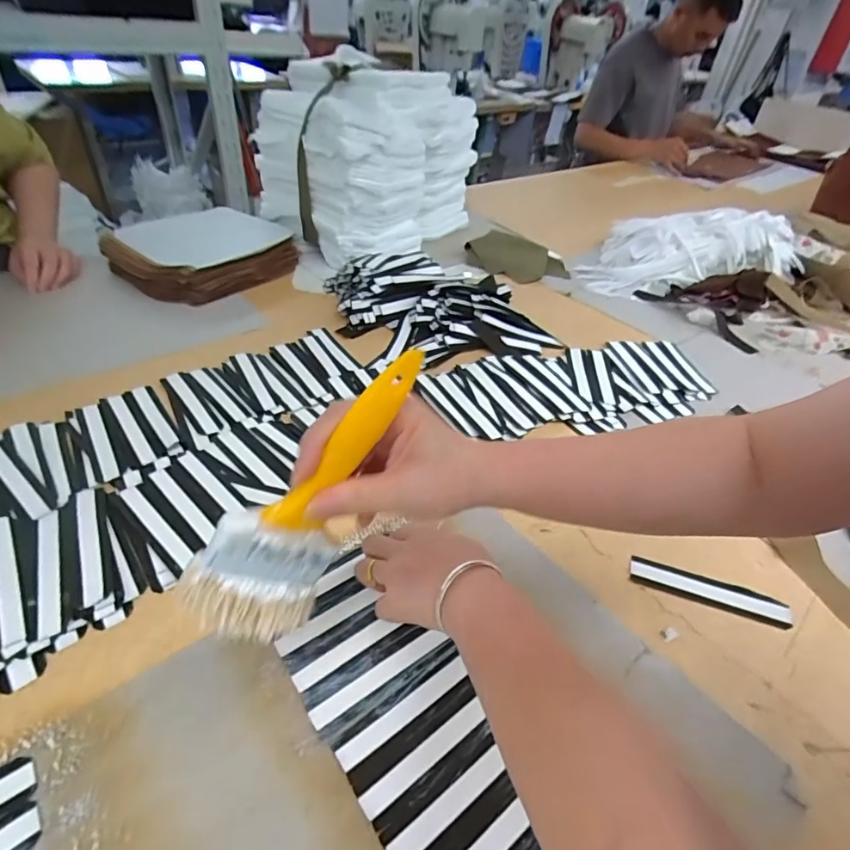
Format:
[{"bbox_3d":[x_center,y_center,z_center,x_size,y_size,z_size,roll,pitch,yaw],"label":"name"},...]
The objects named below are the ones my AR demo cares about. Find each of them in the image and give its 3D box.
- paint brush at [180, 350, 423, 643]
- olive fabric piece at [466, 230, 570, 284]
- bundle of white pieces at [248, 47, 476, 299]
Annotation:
[{"bbox_3d":[-0.056,0.040,0.270,0.075,0.182,0.021,30,11,-34],"label":"paint brush"},{"bbox_3d":[0.187,-0.340,1.006,0.197,0.045,0.121,27,45,23],"label":"olive fabric piece"},{"bbox_3d":[-0.103,-0.502,0.953,0.218,0.308,0.444,27,45,23],"label":"bundle of white pieces"}]

